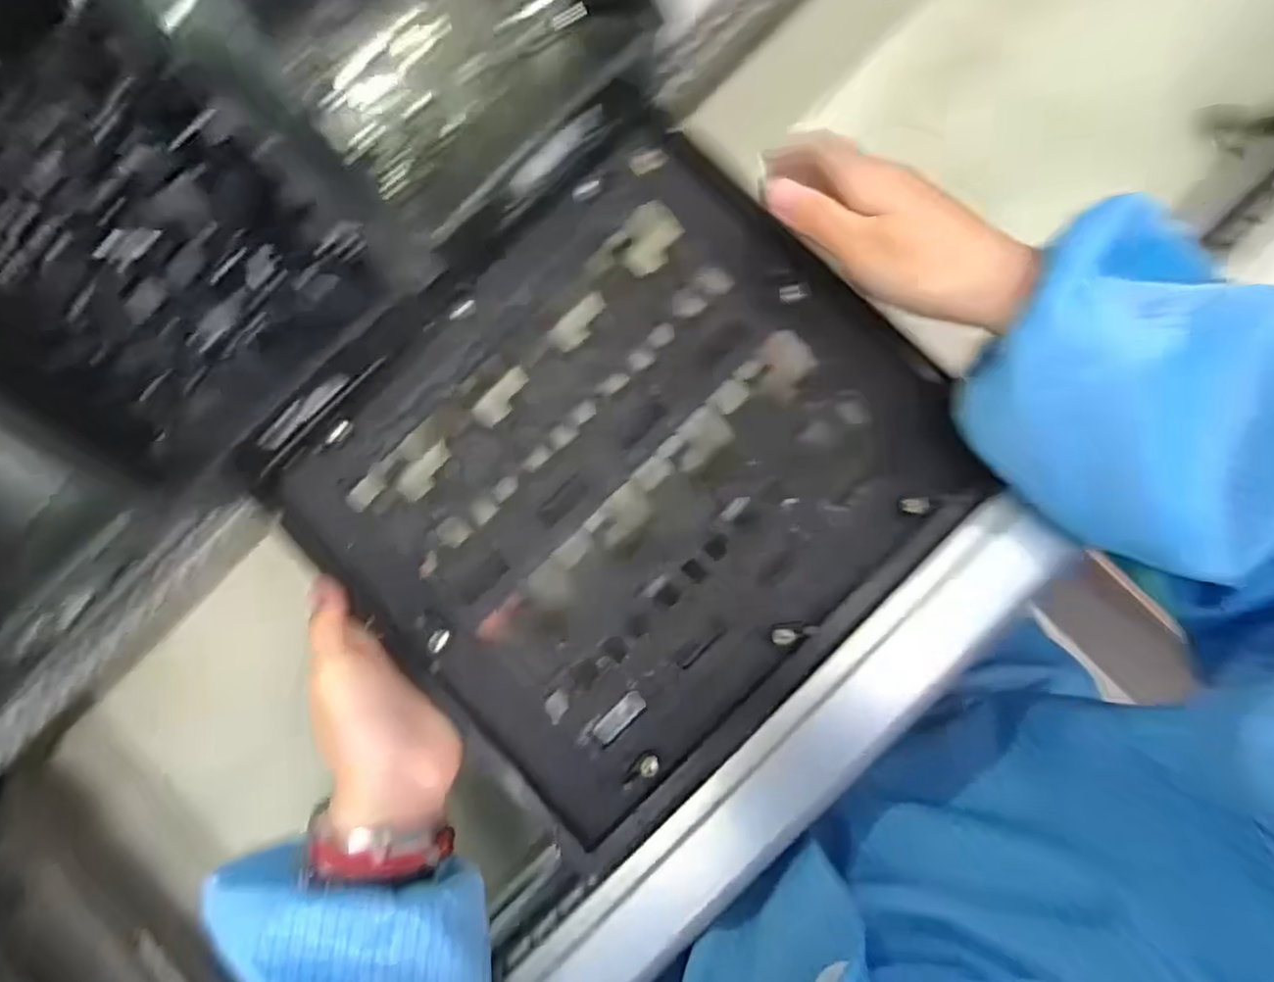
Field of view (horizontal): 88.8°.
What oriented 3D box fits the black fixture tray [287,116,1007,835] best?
[{"bbox_3d":[-0.003,-0.007,0.334,0.291,0.017,0.246,-42,84,0],"label":"black fixture tray"}]

